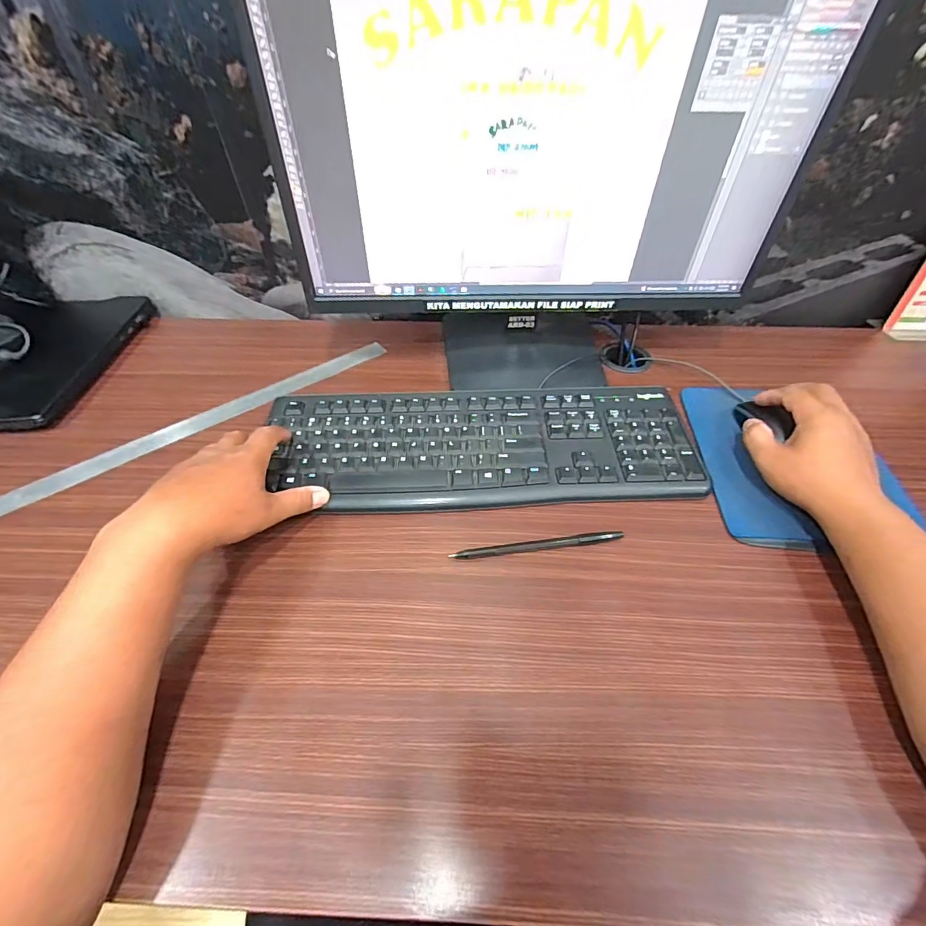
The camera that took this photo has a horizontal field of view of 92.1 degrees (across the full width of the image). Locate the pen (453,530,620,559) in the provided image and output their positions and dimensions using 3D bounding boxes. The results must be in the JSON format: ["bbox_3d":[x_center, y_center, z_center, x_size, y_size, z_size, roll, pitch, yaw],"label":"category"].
[{"bbox_3d":[0.065,0.071,0.386,0.148,0.005,0.011,-5,49,-4],"label":"pen"}]

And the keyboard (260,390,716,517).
[{"bbox_3d":[0.020,-0.020,0.459,0.409,0.022,0.151,-1,48,0],"label":"keyboard"}]

